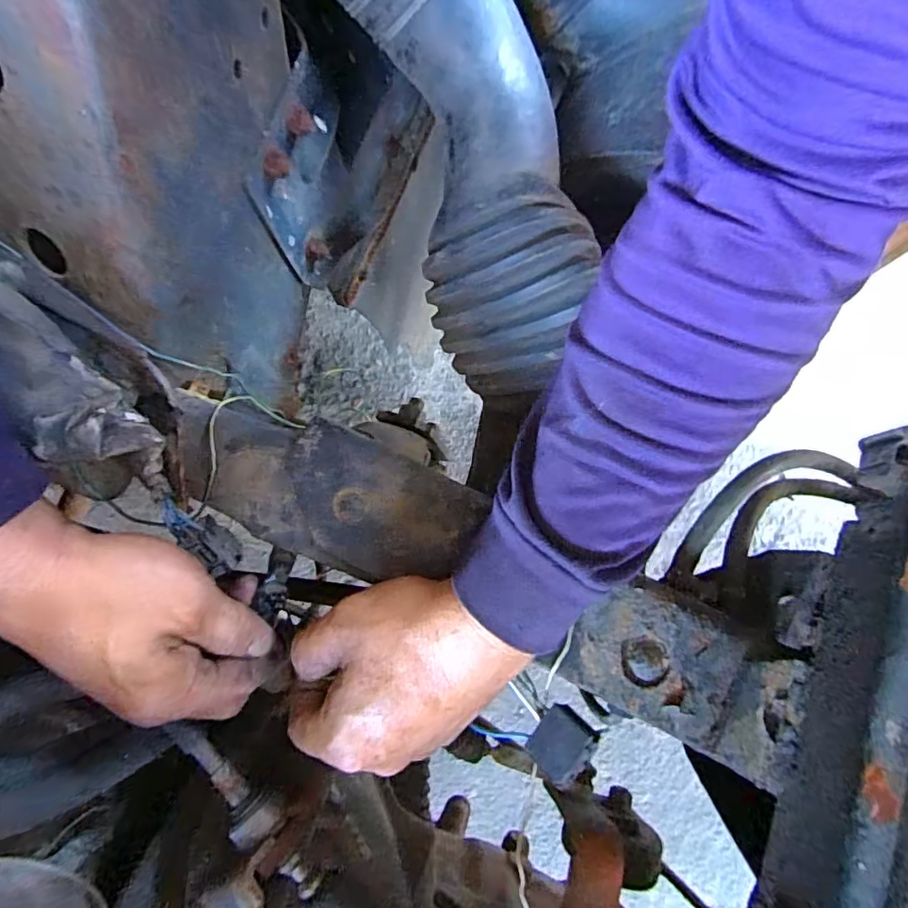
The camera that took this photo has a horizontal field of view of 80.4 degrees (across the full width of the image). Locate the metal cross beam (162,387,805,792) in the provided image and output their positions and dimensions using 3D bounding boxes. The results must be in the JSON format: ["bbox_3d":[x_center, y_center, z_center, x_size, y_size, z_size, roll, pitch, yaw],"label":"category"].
[{"bbox_3d":[0.007,0.059,0.299,0.369,0.019,0.075,25,80,5],"label":"metal cross beam"}]

